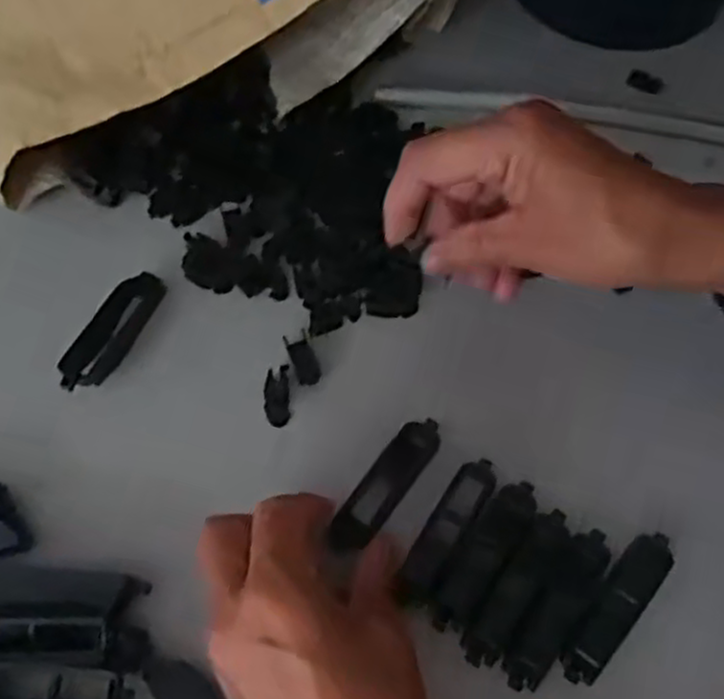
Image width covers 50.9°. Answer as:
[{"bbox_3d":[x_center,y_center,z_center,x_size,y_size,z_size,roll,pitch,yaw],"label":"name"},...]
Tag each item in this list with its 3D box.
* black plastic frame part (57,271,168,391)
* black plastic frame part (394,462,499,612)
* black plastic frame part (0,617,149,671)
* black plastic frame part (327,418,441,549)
[{"bbox_3d":[-0.123,-0.009,0.377,0.019,0.015,0.073,19,63,10],"label":"black plastic frame part"},{"bbox_3d":[0.039,0.077,0.334,0.017,0.006,0.075,28,65,15],"label":"black plastic frame part"},{"bbox_3d":[-0.127,0.113,0.295,0.083,0.015,0.017,8,55,-13],"label":"black plastic frame part"},{"bbox_3d":[0.013,0.059,0.346,0.018,0.008,0.070,30,63,20],"label":"black plastic frame part"}]

